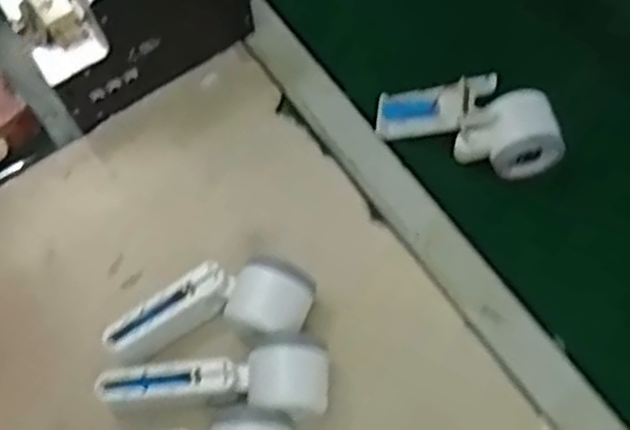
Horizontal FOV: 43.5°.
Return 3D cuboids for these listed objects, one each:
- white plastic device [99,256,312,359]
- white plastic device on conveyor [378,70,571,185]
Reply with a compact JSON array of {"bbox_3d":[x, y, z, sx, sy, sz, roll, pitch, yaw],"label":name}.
[{"bbox_3d":[-0.081,0.073,0.621,0.162,0.045,0.065,-7,67,-2],"label":"white plastic device"},{"bbox_3d":[0.130,-0.078,0.672,0.156,0.056,0.062,15,67,21],"label":"white plastic device on conveyor"}]

